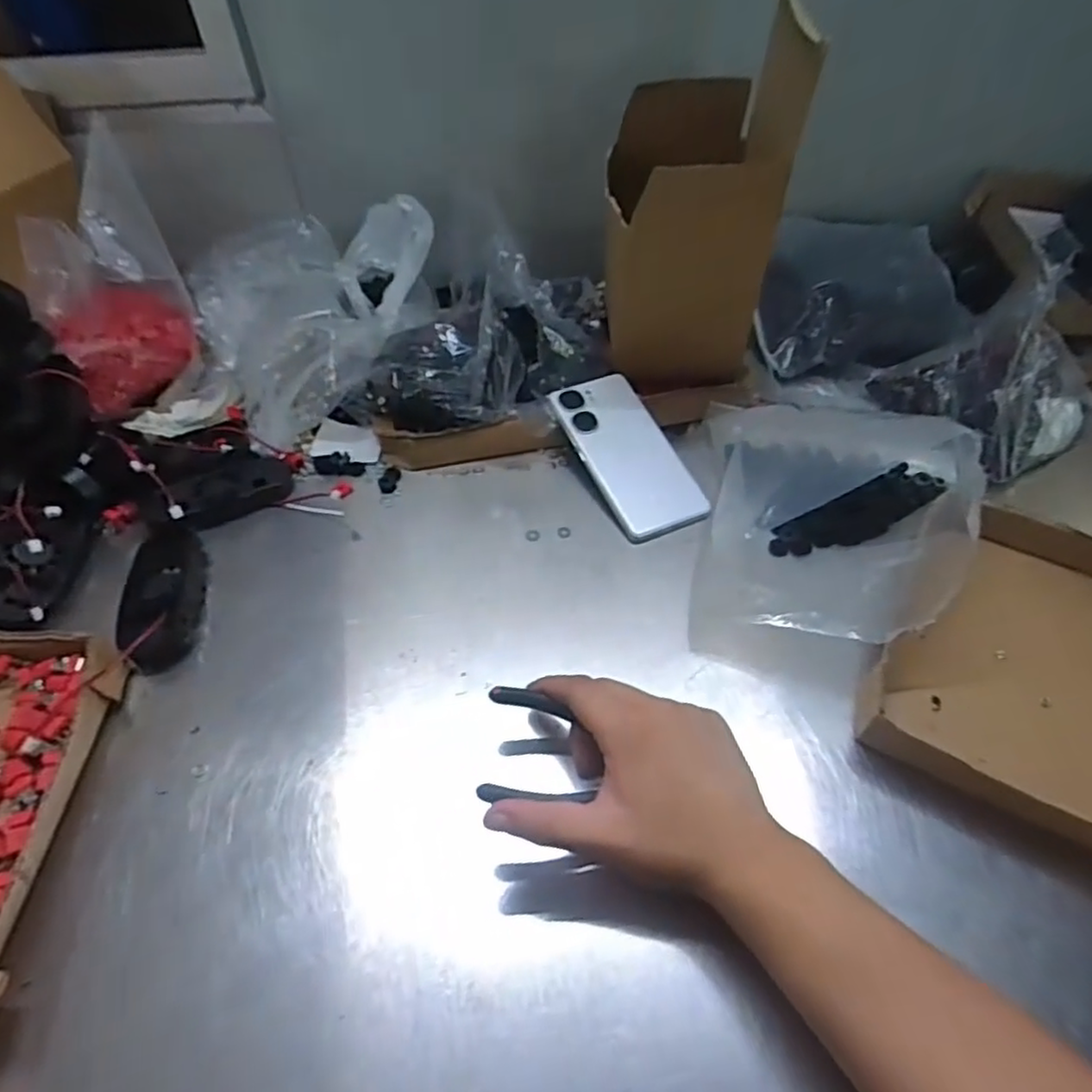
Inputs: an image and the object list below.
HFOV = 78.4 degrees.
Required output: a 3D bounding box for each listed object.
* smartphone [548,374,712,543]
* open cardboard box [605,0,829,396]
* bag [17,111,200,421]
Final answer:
[{"bbox_3d":[0.068,-0.080,0.560,0.074,0.008,0.165,-21,62,-11],"label":"smartphone"},{"bbox_3d":[0.122,-0.300,0.572,0.123,0.259,0.159,-2,48,-1],"label":"open cardboard box"},{"bbox_3d":[-0.377,-0.221,0.577,0.115,0.161,0.171,-24,52,-20],"label":"bag"}]

